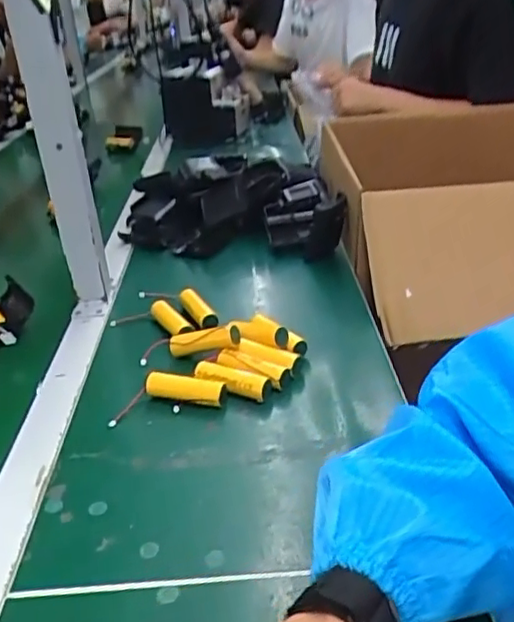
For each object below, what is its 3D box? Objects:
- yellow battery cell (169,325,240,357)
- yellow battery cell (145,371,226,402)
[{"bbox_3d":[-0.053,0.027,0.617,0.072,0.023,0.022,-13,24,22],"label":"yellow battery cell"},{"bbox_3d":[-0.064,0.071,0.565,0.072,0.023,0.016,4,29,12],"label":"yellow battery cell"}]

